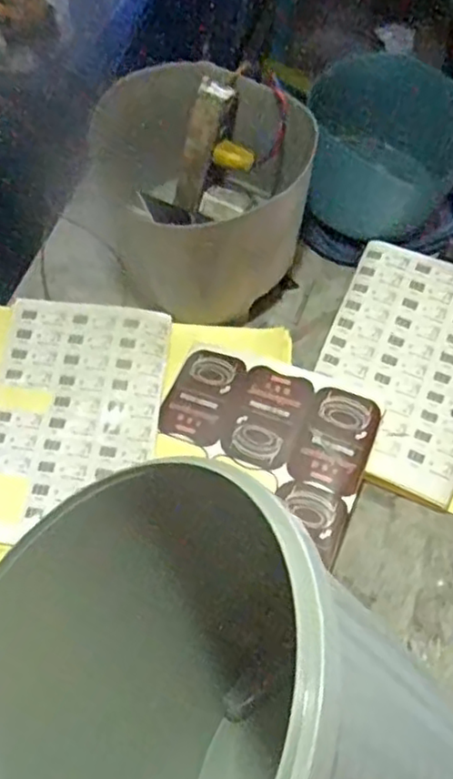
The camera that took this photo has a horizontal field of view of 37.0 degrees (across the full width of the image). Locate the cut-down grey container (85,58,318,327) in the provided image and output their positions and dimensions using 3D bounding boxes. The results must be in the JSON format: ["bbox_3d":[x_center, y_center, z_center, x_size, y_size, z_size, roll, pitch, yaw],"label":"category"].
[{"bbox_3d":[-0.030,-0.214,0.745,0.214,0.162,0.220,-1,64,-2],"label":"cut-down grey container"}]

